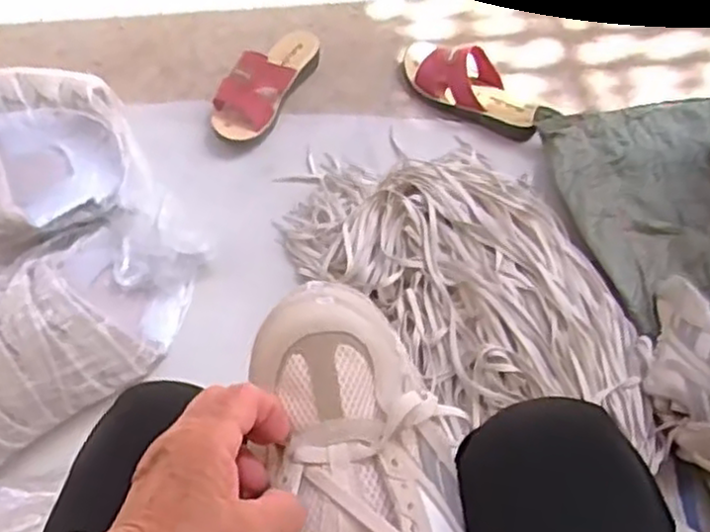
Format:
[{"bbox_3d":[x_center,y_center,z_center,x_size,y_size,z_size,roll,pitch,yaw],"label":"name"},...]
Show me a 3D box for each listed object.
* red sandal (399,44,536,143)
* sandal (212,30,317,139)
[{"bbox_3d":[0.170,-0.269,1.093,0.233,0.072,0.077,31,66,13],"label":"red sandal"},{"bbox_3d":[-0.133,-0.272,1.087,0.086,0.067,0.208,23,65,9],"label":"sandal"}]

